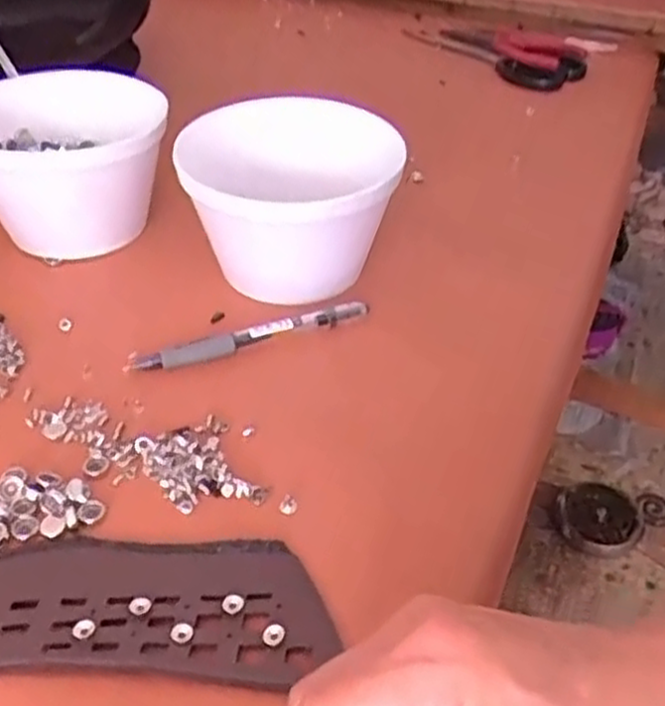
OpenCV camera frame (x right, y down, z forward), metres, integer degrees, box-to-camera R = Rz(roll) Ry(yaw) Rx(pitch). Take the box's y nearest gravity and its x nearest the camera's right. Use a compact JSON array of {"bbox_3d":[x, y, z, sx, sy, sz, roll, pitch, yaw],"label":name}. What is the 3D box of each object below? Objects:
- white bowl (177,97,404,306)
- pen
[{"bbox_3d":[-0.021,-0.087,0.463,0.115,0.092,0.115,1,40,-1],"label":"white bowl"},{"bbox_3d":[-0.043,-0.010,0.434,0.128,0.013,0.010,-14,42,-17],"label":"pen"}]

